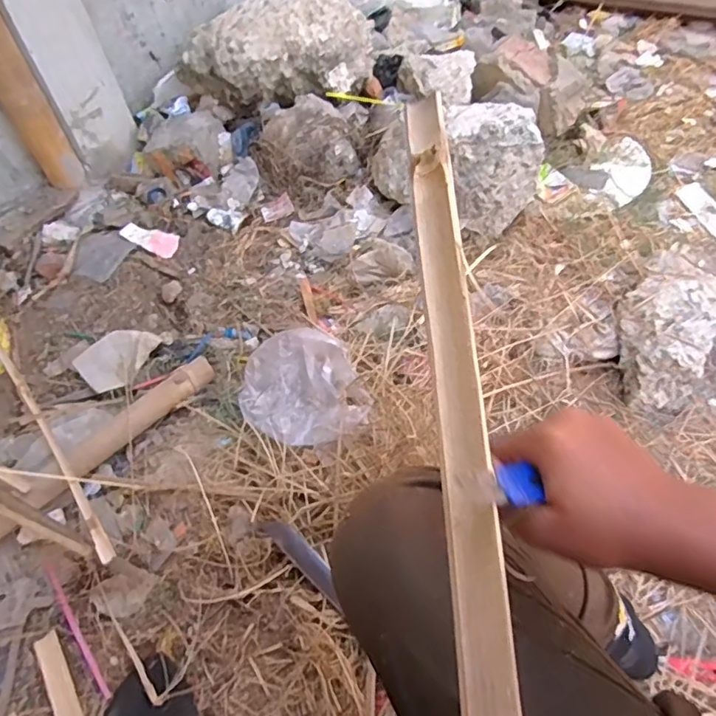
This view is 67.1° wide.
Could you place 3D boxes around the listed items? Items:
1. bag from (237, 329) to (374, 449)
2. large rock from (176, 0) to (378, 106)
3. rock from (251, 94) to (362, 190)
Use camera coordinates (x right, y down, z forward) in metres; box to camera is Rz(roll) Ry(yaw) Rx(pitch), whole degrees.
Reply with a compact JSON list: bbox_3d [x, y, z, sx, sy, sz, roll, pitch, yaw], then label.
[{"bbox_3d":[-0.093,0.056,0.885,0.196,0.108,0.185,-17,54,-7],"label":"bag"},{"bbox_3d":[-0.203,-0.750,1.327,0.487,0.188,0.213,-10,52,0],"label":"large rock"},{"bbox_3d":[-0.127,-0.502,1.284,0.228,0.117,0.212,-19,52,-7],"label":"rock"}]

